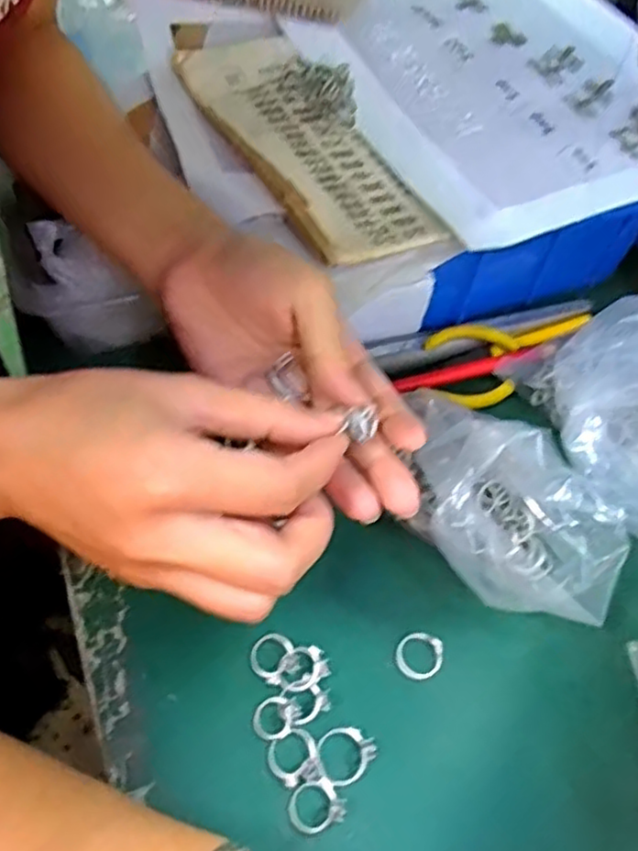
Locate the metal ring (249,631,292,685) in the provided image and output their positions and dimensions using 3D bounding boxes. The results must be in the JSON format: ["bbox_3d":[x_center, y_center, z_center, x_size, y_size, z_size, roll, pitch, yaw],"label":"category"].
[{"bbox_3d":[-0.023,0.108,0.319,0.018,0.004,0.021,23,56,10],"label":"metal ring"}]

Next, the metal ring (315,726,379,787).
[{"bbox_3d":[0.012,0.145,0.299,0.026,0.004,0.022,-31,63,-24],"label":"metal ring"}]

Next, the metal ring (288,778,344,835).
[{"bbox_3d":[-0.002,0.161,0.286,0.022,0.006,0.019,-15,58,-16],"label":"metal ring"}]

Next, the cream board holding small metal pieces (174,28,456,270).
[{"bbox_3d":[-0.011,-0.165,0.384,0.074,0.011,0.199,-22,60,-20],"label":"cream board holding small metal pieces"}]

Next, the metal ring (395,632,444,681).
[{"bbox_3d":[0.049,0.111,0.328,0.024,0.004,0.021,-31,64,-25],"label":"metal ring"}]

